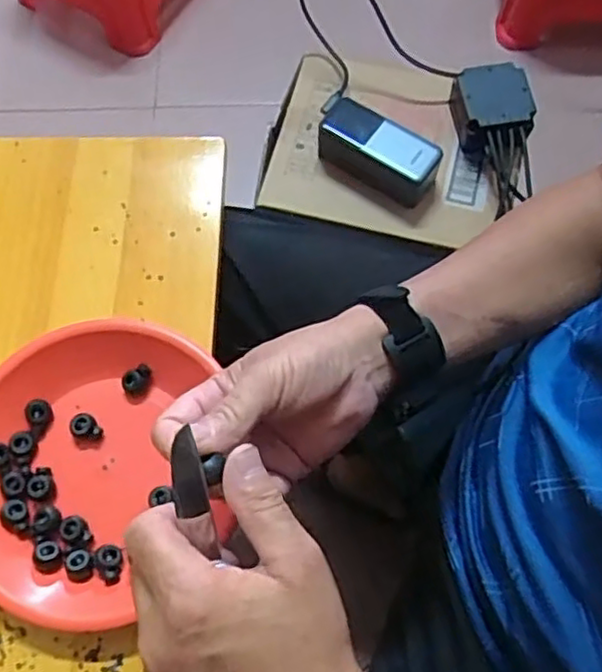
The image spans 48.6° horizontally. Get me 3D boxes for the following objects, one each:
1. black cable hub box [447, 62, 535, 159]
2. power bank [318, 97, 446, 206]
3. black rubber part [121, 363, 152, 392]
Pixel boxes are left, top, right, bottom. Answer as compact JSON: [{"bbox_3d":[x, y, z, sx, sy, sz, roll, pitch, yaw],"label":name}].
[{"bbox_3d":[0.215,-0.256,0.754,0.079,0.059,0.083,-5,70,-1],"label":"black cable hub box"},{"bbox_3d":[0.082,-0.202,0.731,0.136,0.054,0.057,30,73,12],"label":"power bank"},{"bbox_3d":[-0.118,0.030,0.480,0.022,0.013,0.016,-24,71,-7],"label":"black rubber part"}]

